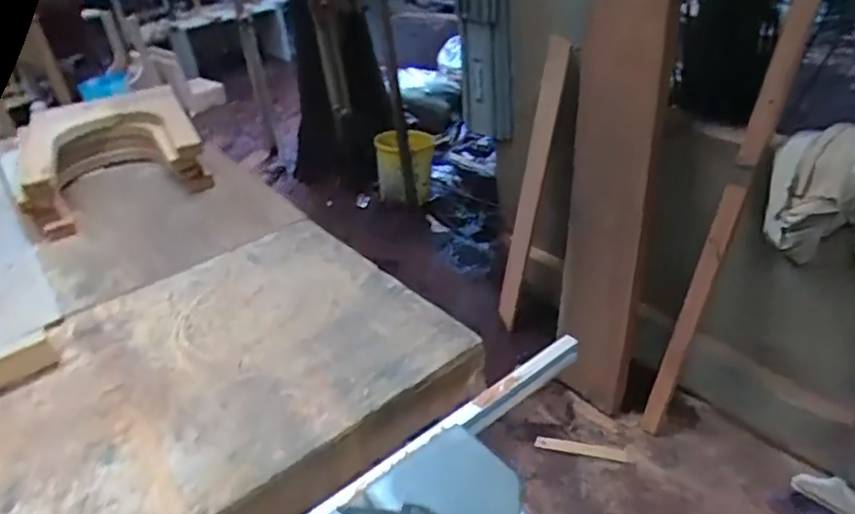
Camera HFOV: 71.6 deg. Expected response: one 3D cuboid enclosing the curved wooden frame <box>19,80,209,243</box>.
[{"bbox_3d":[-0.842,-0.275,1.576,0.426,0.185,0.552,-24,37,-23],"label":"curved wooden frame"}]

